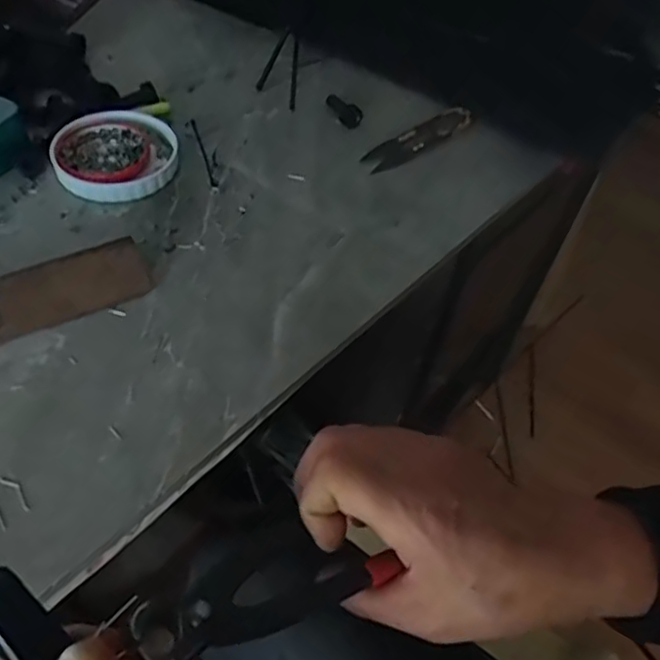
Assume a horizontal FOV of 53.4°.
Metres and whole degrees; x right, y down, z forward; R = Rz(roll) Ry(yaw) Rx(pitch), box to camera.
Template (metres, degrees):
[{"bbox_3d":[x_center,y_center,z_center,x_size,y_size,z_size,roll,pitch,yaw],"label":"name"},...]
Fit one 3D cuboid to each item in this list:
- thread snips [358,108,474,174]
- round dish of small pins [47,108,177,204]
[{"bbox_3d":[0.075,-0.159,0.540,0.032,0.007,0.118,38,58,22],"label":"thread snips"},{"bbox_3d":[-0.158,-0.130,0.485,0.088,0.018,0.083,3,52,-4],"label":"round dish of small pins"}]

